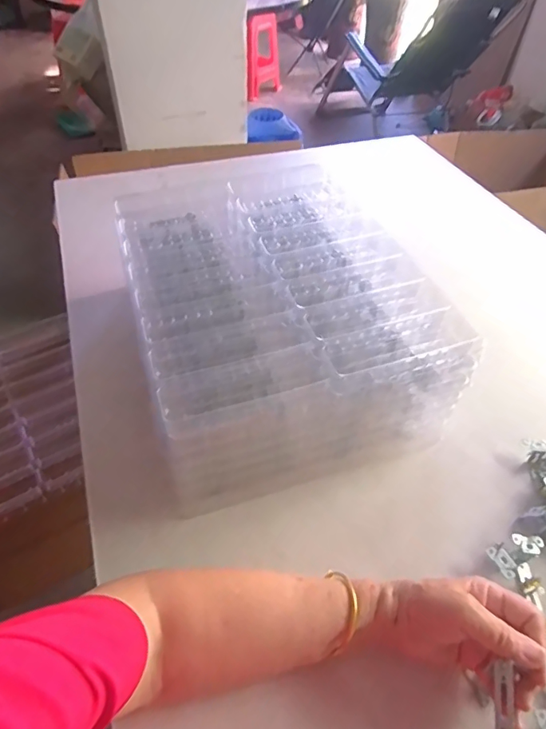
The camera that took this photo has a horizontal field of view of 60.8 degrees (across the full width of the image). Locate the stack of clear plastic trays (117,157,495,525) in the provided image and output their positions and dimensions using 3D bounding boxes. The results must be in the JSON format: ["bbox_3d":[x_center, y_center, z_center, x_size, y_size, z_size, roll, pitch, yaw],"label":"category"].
[{"bbox_3d":[-0.011,-0.065,0.630,0.342,0.154,0.425,-15,51,-15],"label":"stack of clear plastic trays"}]

